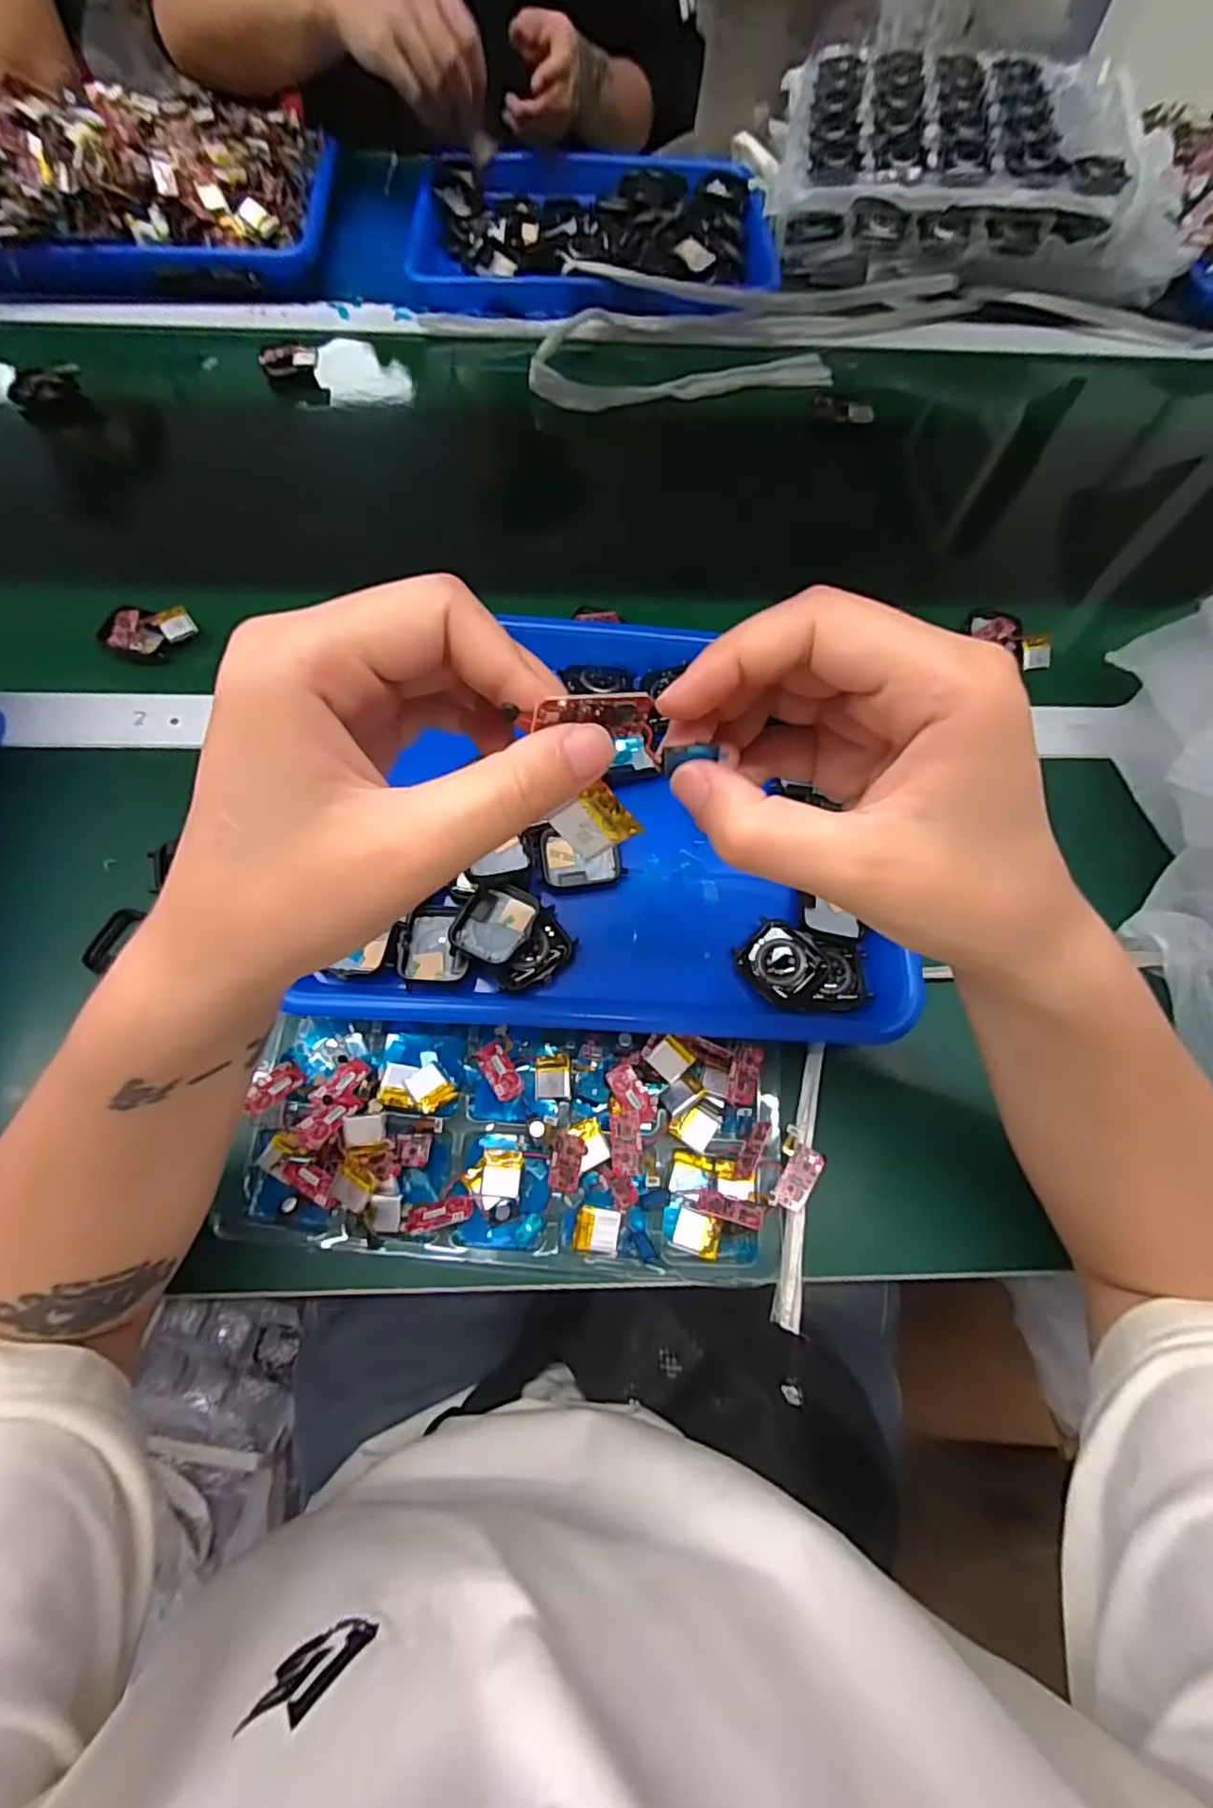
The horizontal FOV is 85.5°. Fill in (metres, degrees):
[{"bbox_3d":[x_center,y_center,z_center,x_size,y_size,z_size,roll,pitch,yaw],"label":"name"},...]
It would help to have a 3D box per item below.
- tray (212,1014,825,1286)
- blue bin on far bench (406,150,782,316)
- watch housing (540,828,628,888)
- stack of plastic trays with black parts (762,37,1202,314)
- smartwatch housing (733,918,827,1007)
[{"bbox_3d":[-0.039,0.113,0.314,0.258,0.024,0.105,5,67,0],"label":"tray"},{"bbox_3d":[-0.015,-0.605,0.592,0.317,0.050,0.203,2,67,-1],"label":"blue bin on far bench"},{"bbox_3d":[-0.013,-0.025,0.356,0.043,0.013,0.030,-5,67,-5],"label":"watch housing"},{"bbox_3d":[0.329,-0.671,0.599,0.352,0.071,0.274,4,67,-1],"label":"stack of plastic trays with black parts"},{"bbox_3d":[0.087,0.030,0.332,0.038,0.008,0.036,40,90,16],"label":"smartwatch housing"}]

